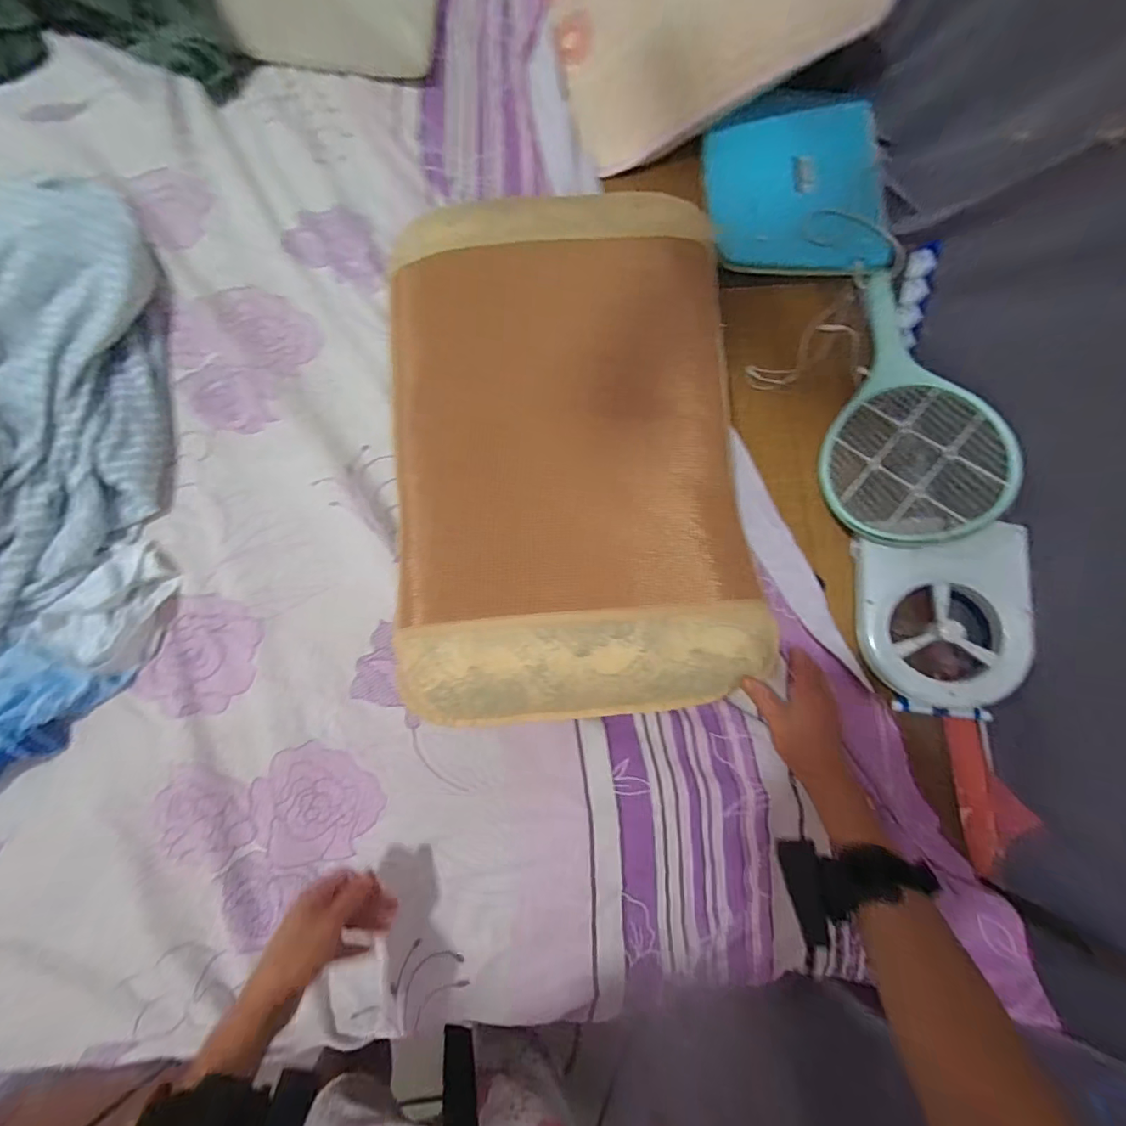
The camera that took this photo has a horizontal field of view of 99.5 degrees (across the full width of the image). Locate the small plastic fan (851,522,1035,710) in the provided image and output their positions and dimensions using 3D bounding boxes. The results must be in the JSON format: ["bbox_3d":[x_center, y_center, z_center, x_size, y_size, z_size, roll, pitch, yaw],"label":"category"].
[{"bbox_3d":[0.462,0.065,0.576,0.176,0.032,0.206,-2,86,15],"label":"small plastic fan"}]

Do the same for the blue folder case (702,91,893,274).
[{"bbox_3d":[0.340,-0.546,0.690,0.253,0.034,0.248,-4,91,1],"label":"blue folder case"}]

